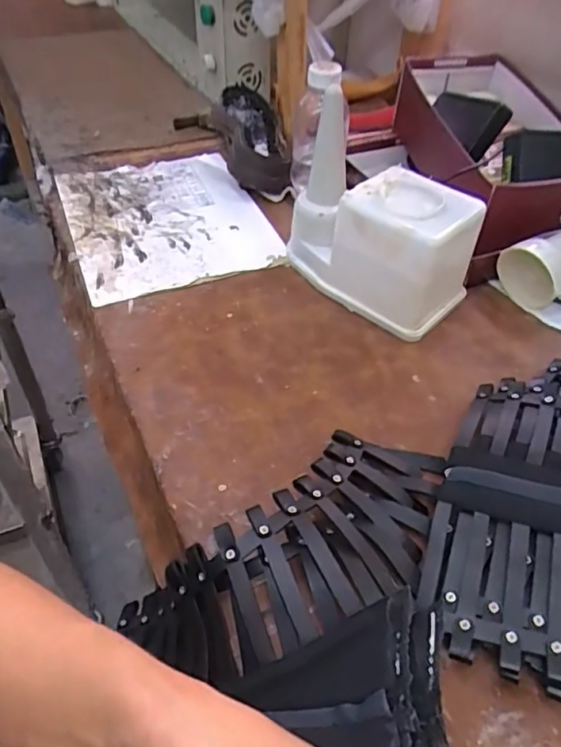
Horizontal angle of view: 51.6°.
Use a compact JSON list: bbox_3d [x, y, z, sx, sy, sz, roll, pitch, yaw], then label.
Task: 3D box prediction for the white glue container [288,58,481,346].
[{"bbox_3d":[0.103,-0.159,0.599,0.121,0.162,0.189,-28,52,-26],"label":"white glue container"}]

